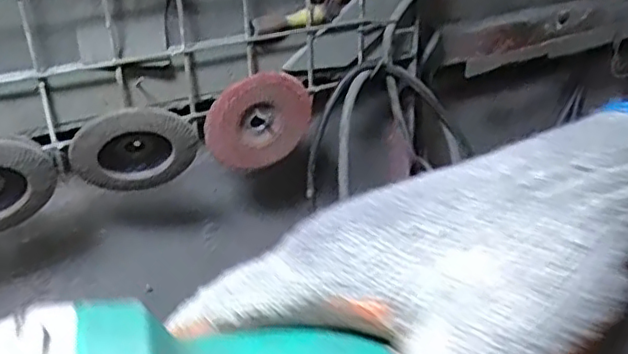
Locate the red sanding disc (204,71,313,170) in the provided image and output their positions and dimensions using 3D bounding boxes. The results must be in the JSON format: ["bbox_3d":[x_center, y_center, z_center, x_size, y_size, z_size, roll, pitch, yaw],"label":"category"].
[{"bbox_3d":[-0.045,-0.047,0.516,0.091,0.083,0.014,-12,31,-18],"label":"red sanding disc"}]

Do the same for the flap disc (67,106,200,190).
[{"bbox_3d":[-0.138,-0.023,0.472,0.091,0.082,0.017,-19,56,-2],"label":"flap disc"}]

